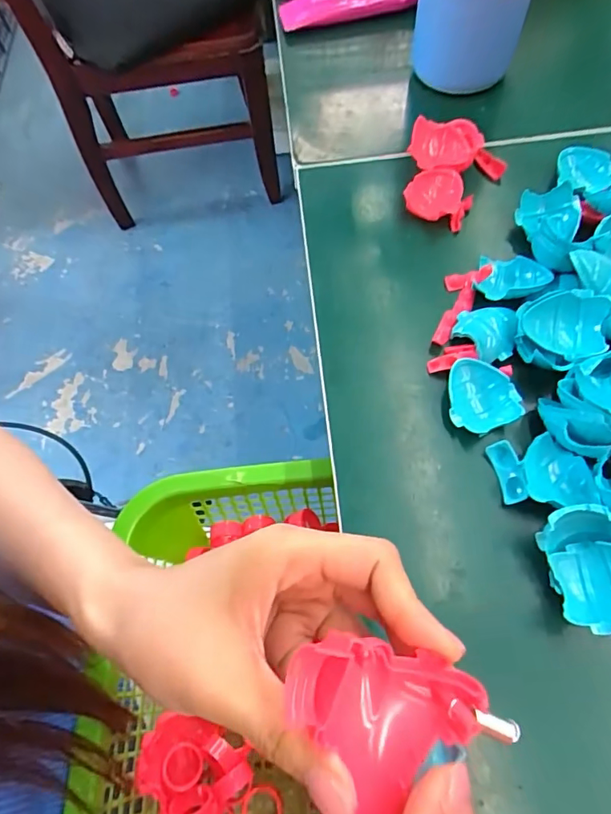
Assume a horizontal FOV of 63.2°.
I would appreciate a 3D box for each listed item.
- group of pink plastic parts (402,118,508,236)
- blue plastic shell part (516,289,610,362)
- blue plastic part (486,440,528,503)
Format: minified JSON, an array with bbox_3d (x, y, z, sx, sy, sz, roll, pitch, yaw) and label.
[{"bbox_3d":[0.104,-0.165,0.347,0.067,0.018,0.084,13,66,10],"label":"group of pink plastic parts"},{"bbox_3d":[0.146,-0.046,0.285,0.046,0.013,0.042,4,83,19],"label":"blue plastic shell part"},{"bbox_3d":[0.109,0.035,0.267,0.014,0.009,0.033,-11,65,-1],"label":"blue plastic part"}]

